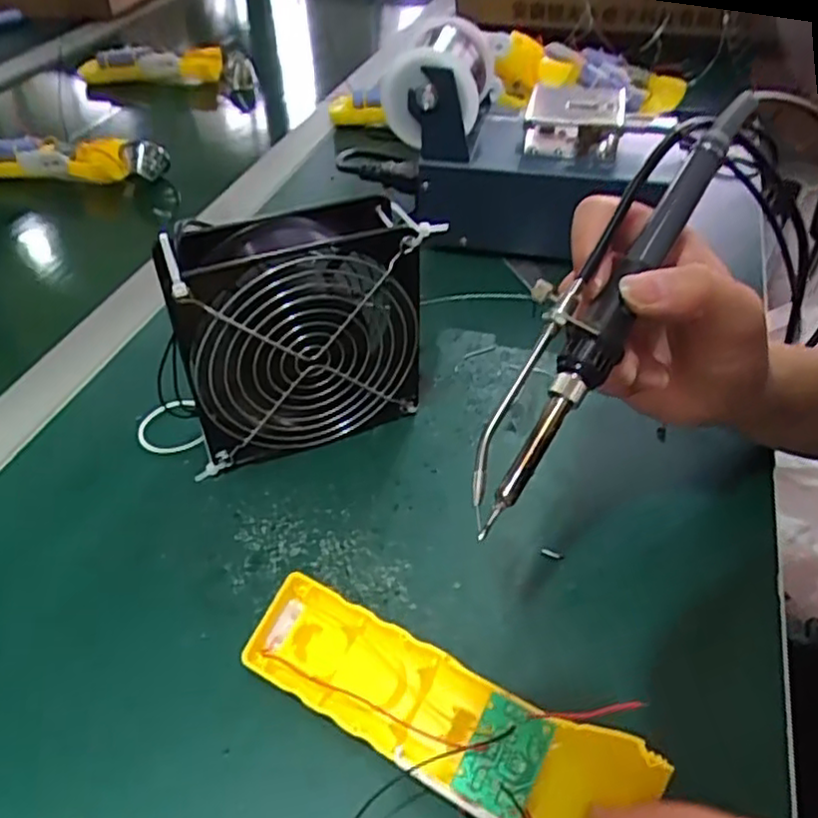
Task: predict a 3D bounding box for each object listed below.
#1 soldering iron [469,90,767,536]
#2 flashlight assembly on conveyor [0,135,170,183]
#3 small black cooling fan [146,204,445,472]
[{"bbox_3d":[0.075,-0.049,0.267,0.031,0.020,0.205,28,77,25],"label":"soldering iron"},{"bbox_3d":[-0.329,-0.236,0.654,0.215,0.039,0.027,6,44,5],"label":"flashlight assembly on conveyor"},{"bbox_3d":[-0.055,-0.039,0.363,0.131,0.123,0.052,-15,46,-16],"label":"small black cooling fan"}]

